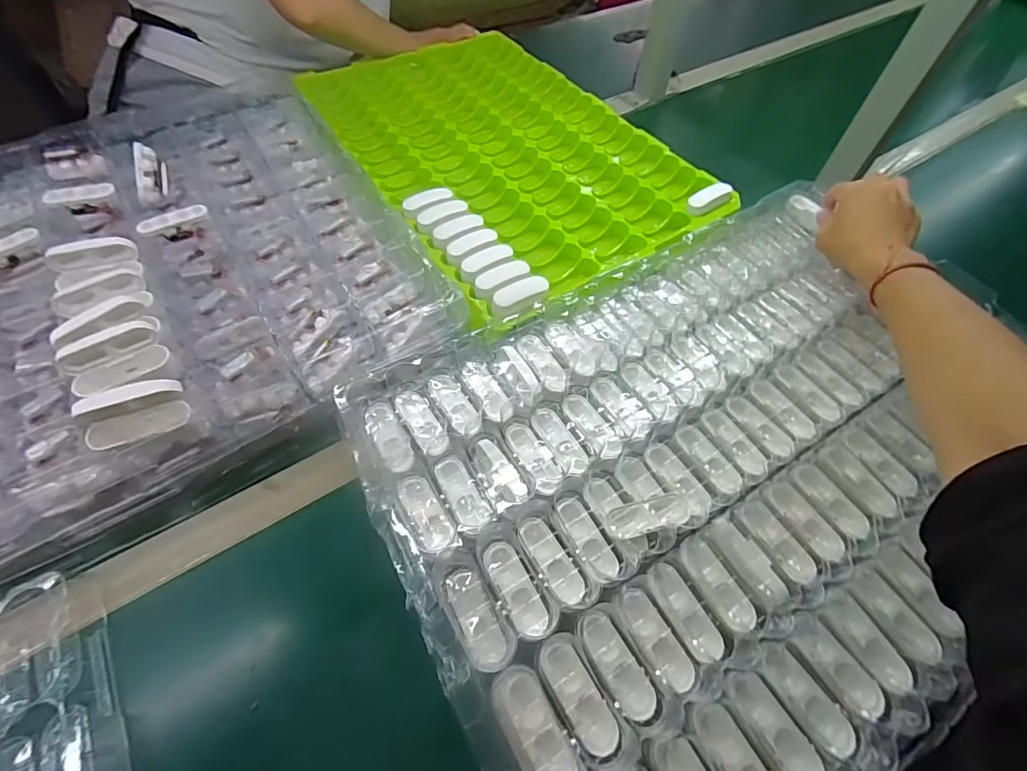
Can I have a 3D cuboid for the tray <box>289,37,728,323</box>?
[{"bbox_3d":[-0.023,-0.345,0.642,0.387,0.045,0.575,-26,62,-19],"label":"tray"}]

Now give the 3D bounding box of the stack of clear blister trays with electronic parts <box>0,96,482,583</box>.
[{"bbox_3d":[-0.344,-0.110,0.439,0.449,0.081,0.455,-27,62,-17],"label":"stack of clear blister trays with electronic parts"}]

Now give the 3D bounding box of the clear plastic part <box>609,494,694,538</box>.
[{"bbox_3d":[0.101,0.095,0.330,0.066,0.017,0.024,-12,59,-9],"label":"clear plastic part"}]

